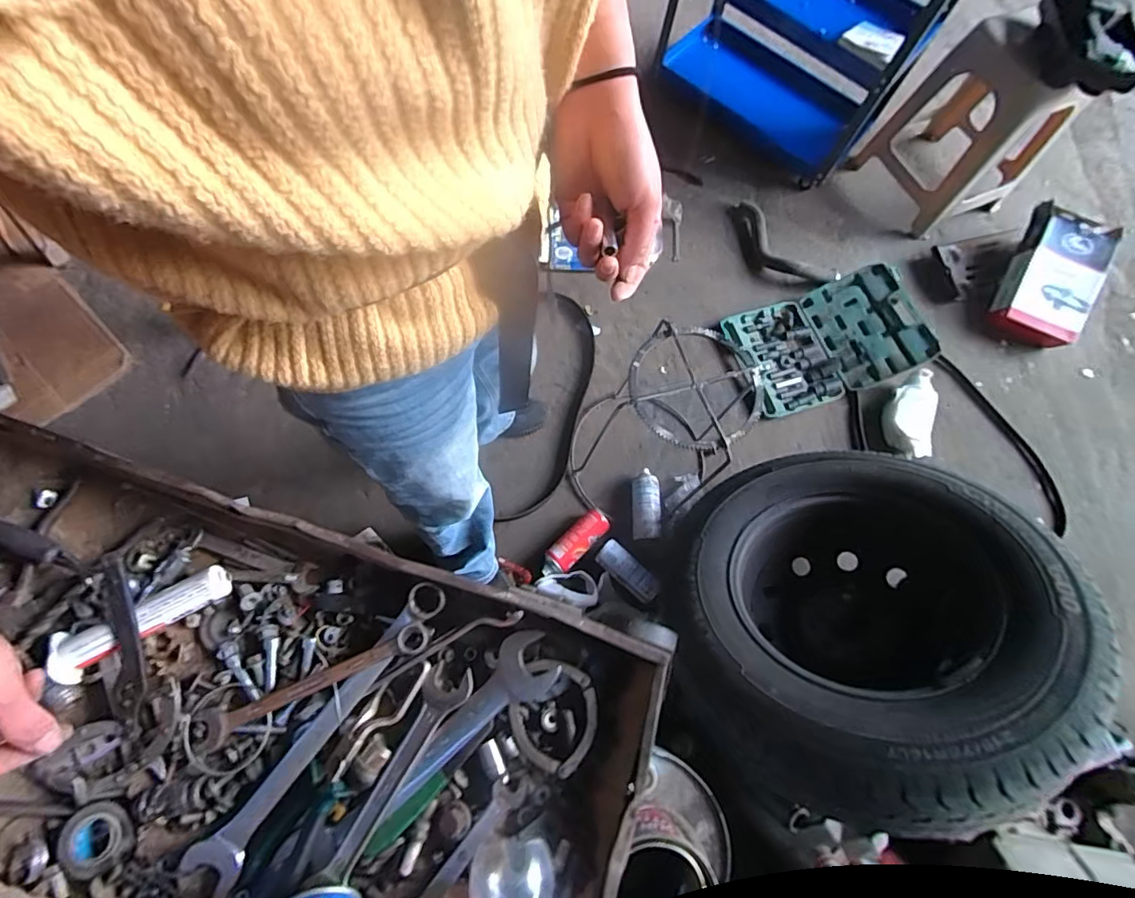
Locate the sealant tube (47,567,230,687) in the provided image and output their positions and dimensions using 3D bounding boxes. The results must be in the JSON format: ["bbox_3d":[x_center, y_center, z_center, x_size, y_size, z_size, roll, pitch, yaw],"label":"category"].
[{"bbox_3d":[-0.390,0.156,0.487,0.154,0.029,0.040,-27,72,-13],"label":"sealant tube"}]

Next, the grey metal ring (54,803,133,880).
[{"bbox_3d":[-0.388,0.321,0.439,0.052,0.012,0.051,1,68,-2],"label":"grey metal ring"}]

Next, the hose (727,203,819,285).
[{"bbox_3d":[0.584,-0.597,1.580,0.137,0.049,0.348,-27,72,-13],"label":"hose"}]

